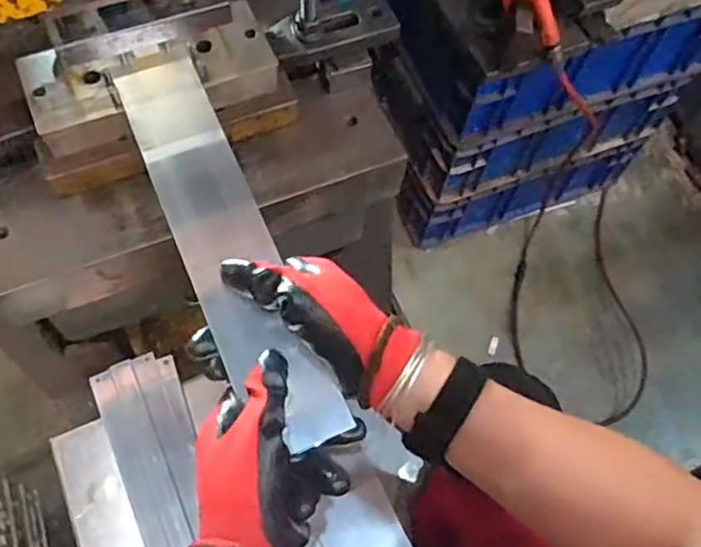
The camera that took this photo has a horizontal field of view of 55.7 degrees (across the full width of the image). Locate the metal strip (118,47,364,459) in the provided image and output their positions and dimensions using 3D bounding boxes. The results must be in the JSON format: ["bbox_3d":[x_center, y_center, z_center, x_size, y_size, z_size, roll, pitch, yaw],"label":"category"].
[{"bbox_3d":[-0.088,-0.026,0.460,0.061,0.006,0.305,-22,71,-11],"label":"metal strip"}]

